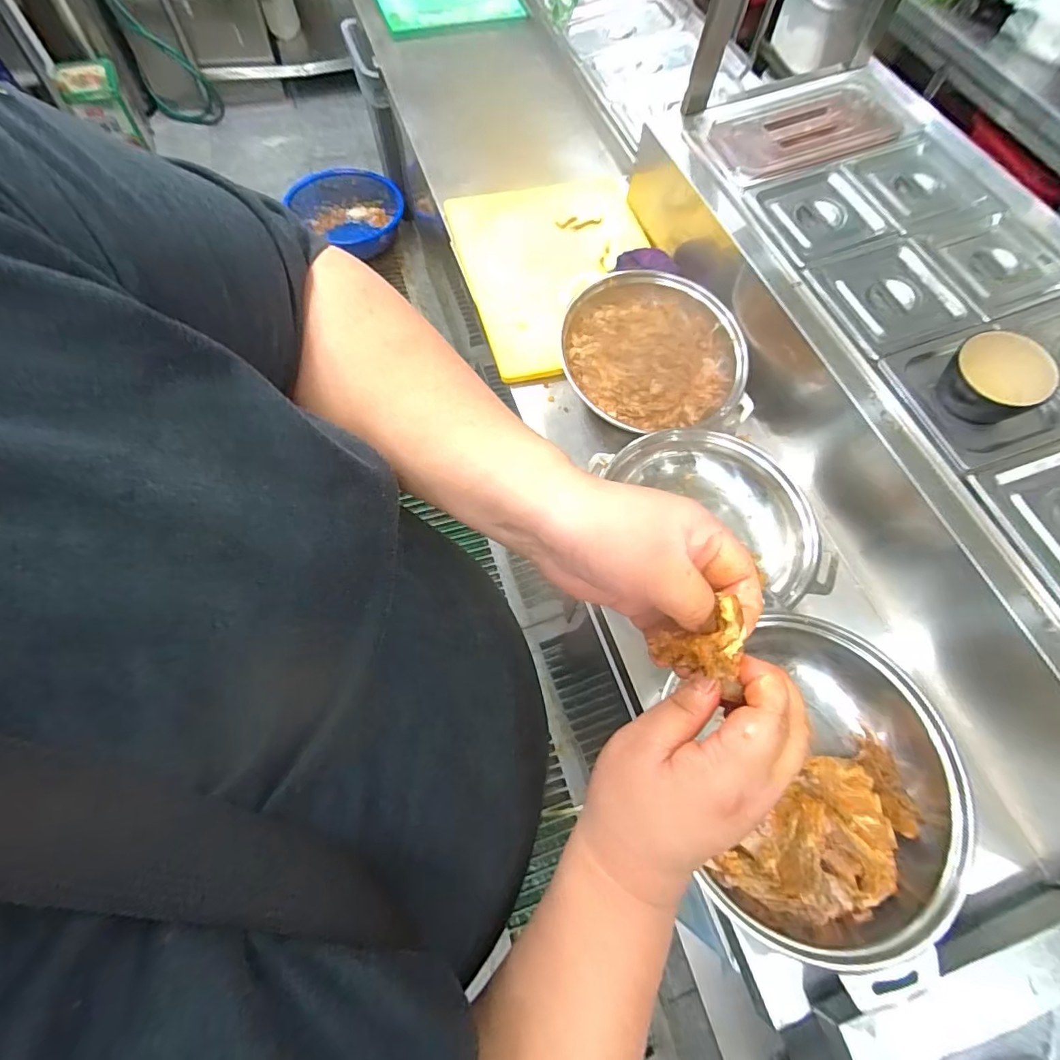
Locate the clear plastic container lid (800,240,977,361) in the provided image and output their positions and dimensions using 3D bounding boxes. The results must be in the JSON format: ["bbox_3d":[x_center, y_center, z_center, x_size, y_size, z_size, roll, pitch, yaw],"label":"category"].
[{"bbox_3d":[0.495,-0.322,0.701,0.169,0.023,0.181,-17,67,-10],"label":"clear plastic container lid"}]

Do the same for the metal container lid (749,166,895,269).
[{"bbox_3d":[0.431,-0.471,0.759,0.161,0.031,0.170,-14,67,-9],"label":"metal container lid"}]

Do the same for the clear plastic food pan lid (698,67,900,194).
[{"bbox_3d":[0.452,-0.682,0.855,0.361,0.031,0.232,-24,69,-13],"label":"clear plastic food pan lid"}]

